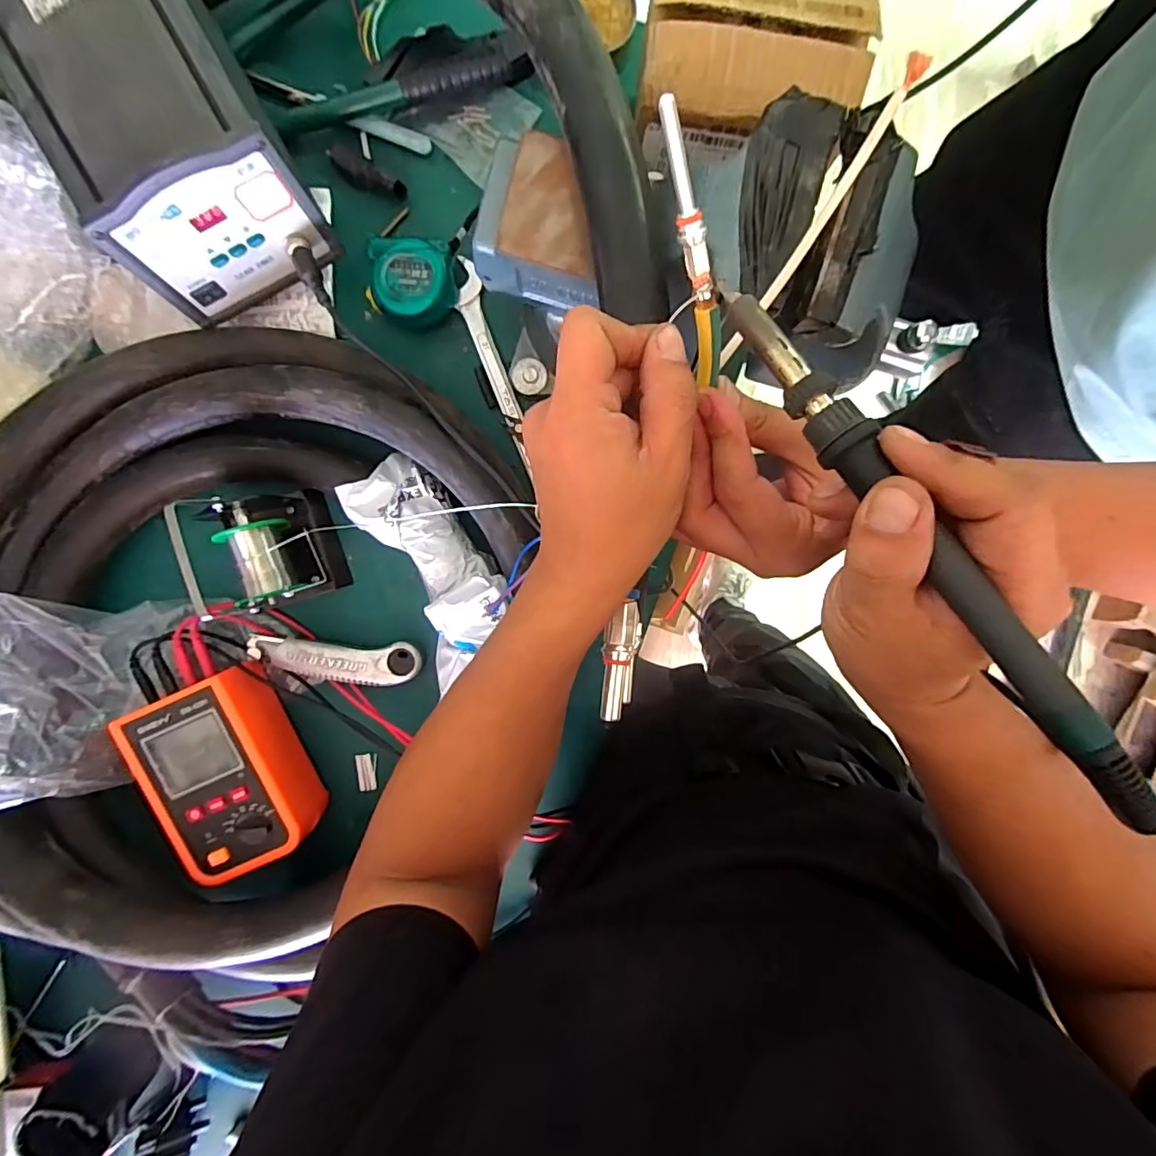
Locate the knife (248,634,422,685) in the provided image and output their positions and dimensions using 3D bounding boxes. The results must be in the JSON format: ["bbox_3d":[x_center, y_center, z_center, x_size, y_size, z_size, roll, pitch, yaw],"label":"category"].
[{"bbox_3d":[-0.212,0.073,0.476,0.144,0.018,0.037,2,95,-1],"label":"knife"}]

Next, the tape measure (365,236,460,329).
[{"bbox_3d":[-0.135,-0.240,0.444,0.067,0.033,0.067,1,98,6],"label":"tape measure"}]

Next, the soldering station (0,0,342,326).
[{"bbox_3d":[-0.278,-0.301,0.368,0.130,0.083,0.199,-28,95,1],"label":"soldering station"}]

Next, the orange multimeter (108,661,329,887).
[{"bbox_3d":[-0.291,0.162,0.462,0.110,0.055,0.159,-22,95,1],"label":"orange multimeter"}]

